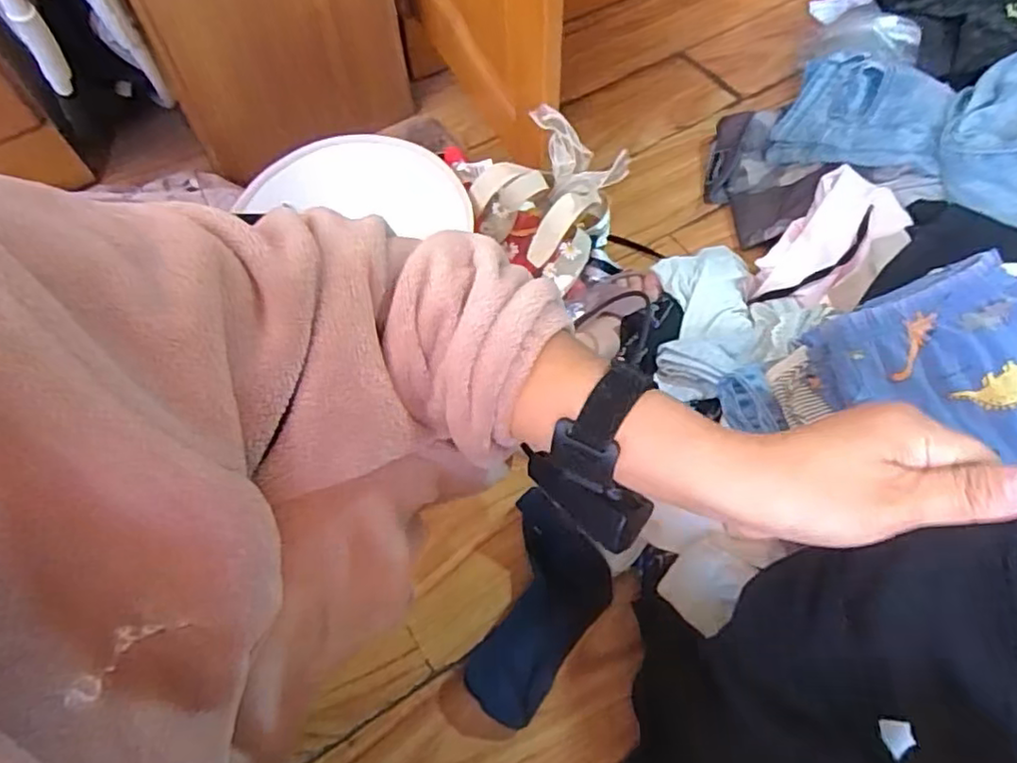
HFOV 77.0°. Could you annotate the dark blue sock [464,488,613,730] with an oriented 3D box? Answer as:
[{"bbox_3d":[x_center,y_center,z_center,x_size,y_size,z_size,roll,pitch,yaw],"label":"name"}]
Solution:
[{"bbox_3d":[0.032,0.219,0.608,0.101,0.026,0.193,19,76,12],"label":"dark blue sock"}]

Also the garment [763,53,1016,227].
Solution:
[{"bbox_3d":[0.526,-0.310,0.765,0.233,0.104,0.391,-34,46,-15],"label":"garment"}]

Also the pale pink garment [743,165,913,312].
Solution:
[{"bbox_3d":[0.357,-0.148,0.711,0.113,0.091,0.170,39,68,21],"label":"pale pink garment"}]

